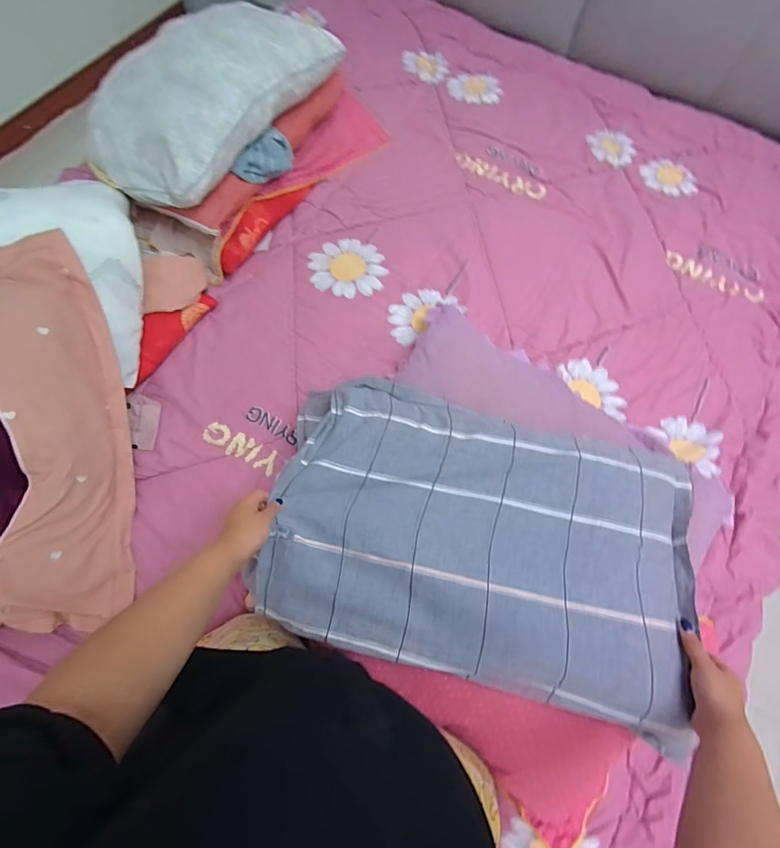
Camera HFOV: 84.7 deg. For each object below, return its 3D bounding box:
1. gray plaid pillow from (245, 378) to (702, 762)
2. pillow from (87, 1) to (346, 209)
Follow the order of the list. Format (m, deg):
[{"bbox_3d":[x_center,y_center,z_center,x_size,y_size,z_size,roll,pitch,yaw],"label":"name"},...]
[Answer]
[{"bbox_3d":[0.114,0.148,0.600,0.585,0.084,0.375,16,70,4],"label":"gray plaid pillow"},{"bbox_3d":[-0.388,-0.725,0.895,0.322,0.130,0.559,28,71,8],"label":"pillow"}]

